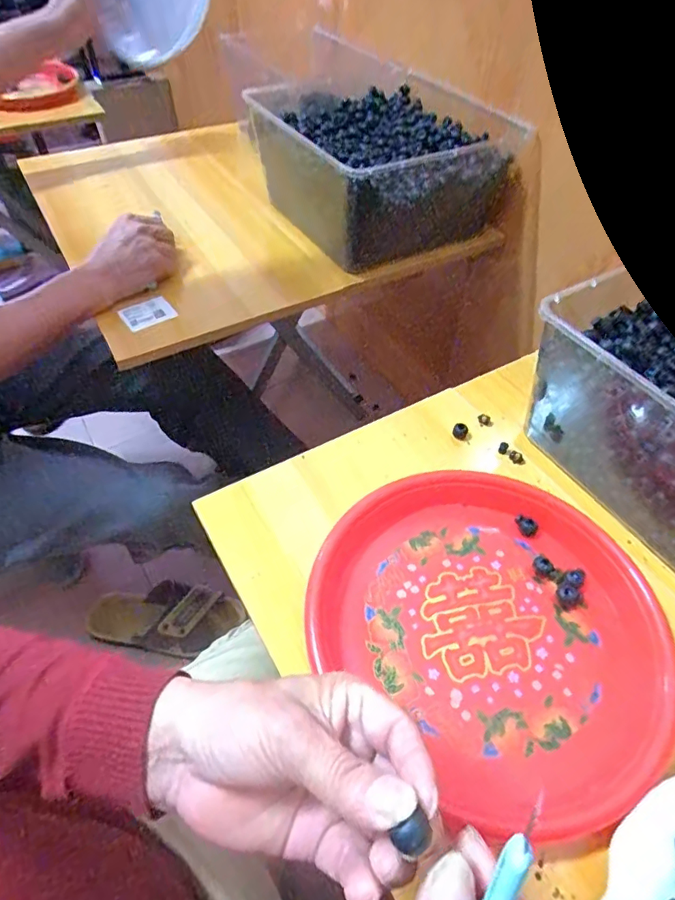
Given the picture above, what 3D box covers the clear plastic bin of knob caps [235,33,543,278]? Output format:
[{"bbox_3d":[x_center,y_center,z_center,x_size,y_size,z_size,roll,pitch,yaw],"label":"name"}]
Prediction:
[{"bbox_3d":[0.083,-0.421,0.773,0.339,0.147,0.285,-27,56,-22],"label":"clear plastic bin of knob caps"}]

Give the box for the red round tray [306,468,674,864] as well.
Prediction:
[{"bbox_3d":[0.117,0.119,0.383,0.233,0.032,0.245,1,50,-1],"label":"red round tray"}]

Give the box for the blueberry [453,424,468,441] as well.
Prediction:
[{"bbox_3d":[0.125,-0.021,0.516,0.015,0.015,0.018,14,51,9],"label":"blueberry"}]

